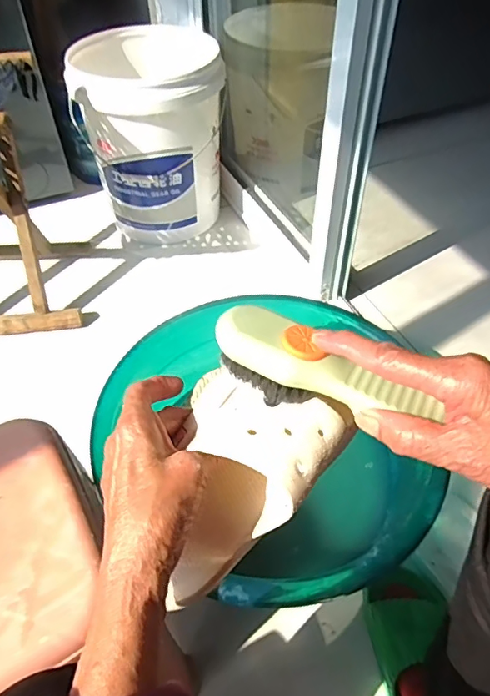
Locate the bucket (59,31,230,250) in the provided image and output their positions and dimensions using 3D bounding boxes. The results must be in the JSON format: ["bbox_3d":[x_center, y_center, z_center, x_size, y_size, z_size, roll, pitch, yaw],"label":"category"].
[{"bbox_3d":[-0.204,-0.466,1.163,0.291,0.358,0.306,0,48,0],"label":"bucket"}]

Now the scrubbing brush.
[{"bbox_3d":[0.043,0.018,0.303,0.127,0.043,0.030,22,52,12],"label":"scrubbing brush"}]

